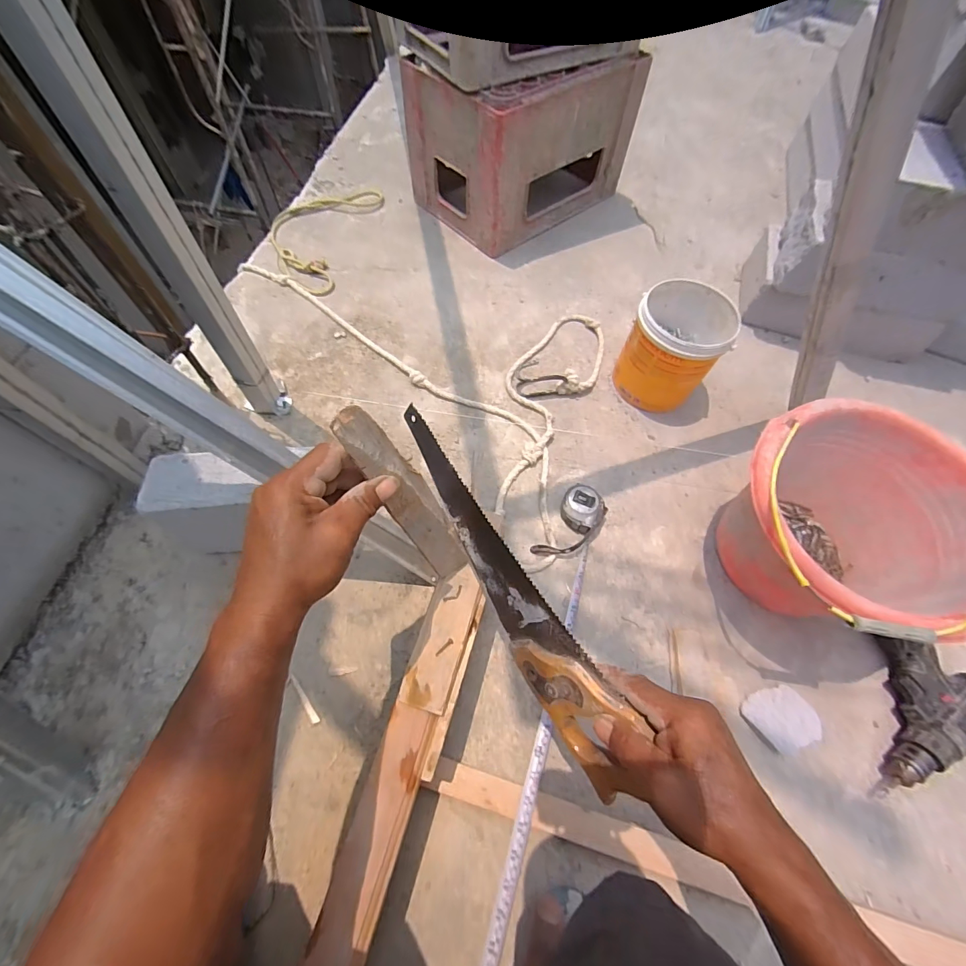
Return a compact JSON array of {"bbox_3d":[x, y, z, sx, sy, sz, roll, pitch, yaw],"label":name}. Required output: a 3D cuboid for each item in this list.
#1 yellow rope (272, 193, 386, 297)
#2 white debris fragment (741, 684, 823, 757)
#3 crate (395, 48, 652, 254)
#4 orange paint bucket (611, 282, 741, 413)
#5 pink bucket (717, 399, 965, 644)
[{"bbox_3d":[-0.392,-0.587,0.979,0.226,0.016,0.409,12,61,3],"label":"yellow rope"},{"bbox_3d":[0.378,0.301,0.535,0.080,0.020,0.070,-17,64,-12],"label":"white debris fragment"},{"bbox_3d":[0.089,-0.790,0.966,0.427,0.271,0.304,-37,69,-20],"label":"crate"},{"bbox_3d":[0.325,-0.229,0.735,0.150,0.160,0.163,1,61,-2],"label":"orange paint bucket"},{"bbox_3d":[0.443,0.070,0.551,0.288,0.211,0.270,1,61,-2],"label":"pink bucket"}]

